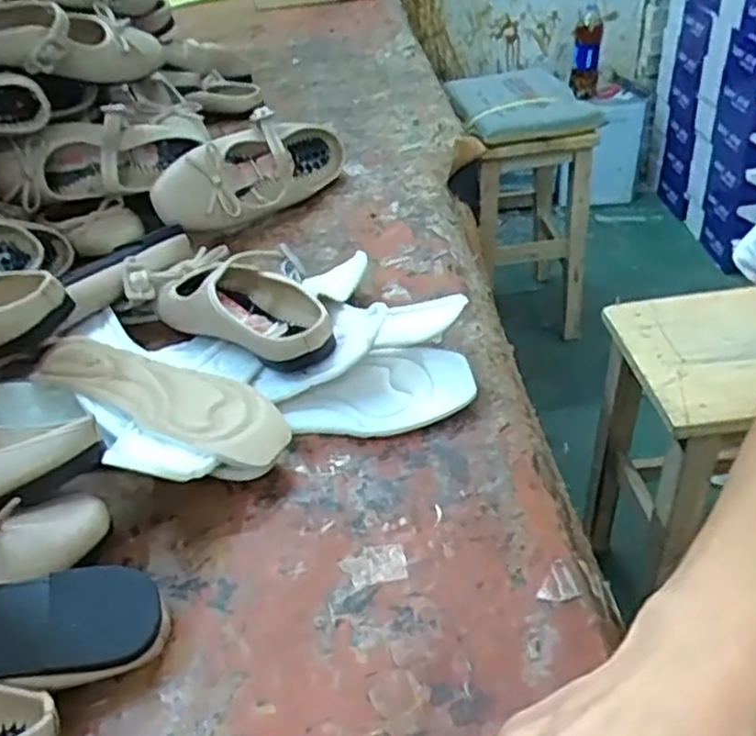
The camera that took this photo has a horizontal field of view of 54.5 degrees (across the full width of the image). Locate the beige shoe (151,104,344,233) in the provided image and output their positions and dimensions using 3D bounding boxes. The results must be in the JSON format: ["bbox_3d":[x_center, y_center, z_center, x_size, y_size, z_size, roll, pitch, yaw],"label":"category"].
[{"bbox_3d":[-0.128,-0.209,0.789,0.058,0.092,0.237,21,46,31],"label":"beige shoe"}]

